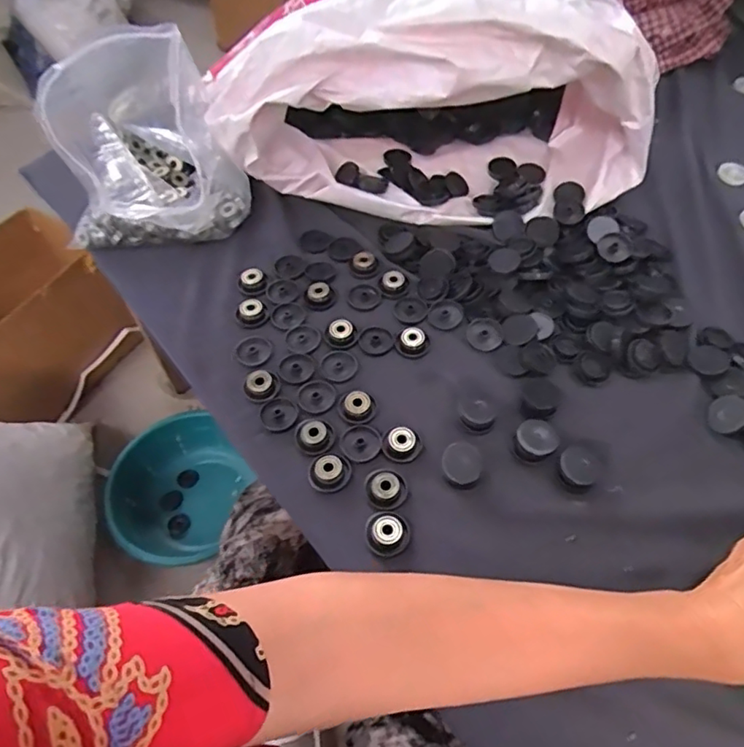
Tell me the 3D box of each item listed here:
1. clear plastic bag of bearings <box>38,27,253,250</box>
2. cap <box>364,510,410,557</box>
[{"bbox_3d":[-0.248,-0.247,0.596,0.173,0.183,0.227,-21,57,-14],"label":"clear plastic bag of bearings"},{"bbox_3d":[0.011,0.120,0.432,0.032,0.013,0.033,0,54,0],"label":"cap"}]

